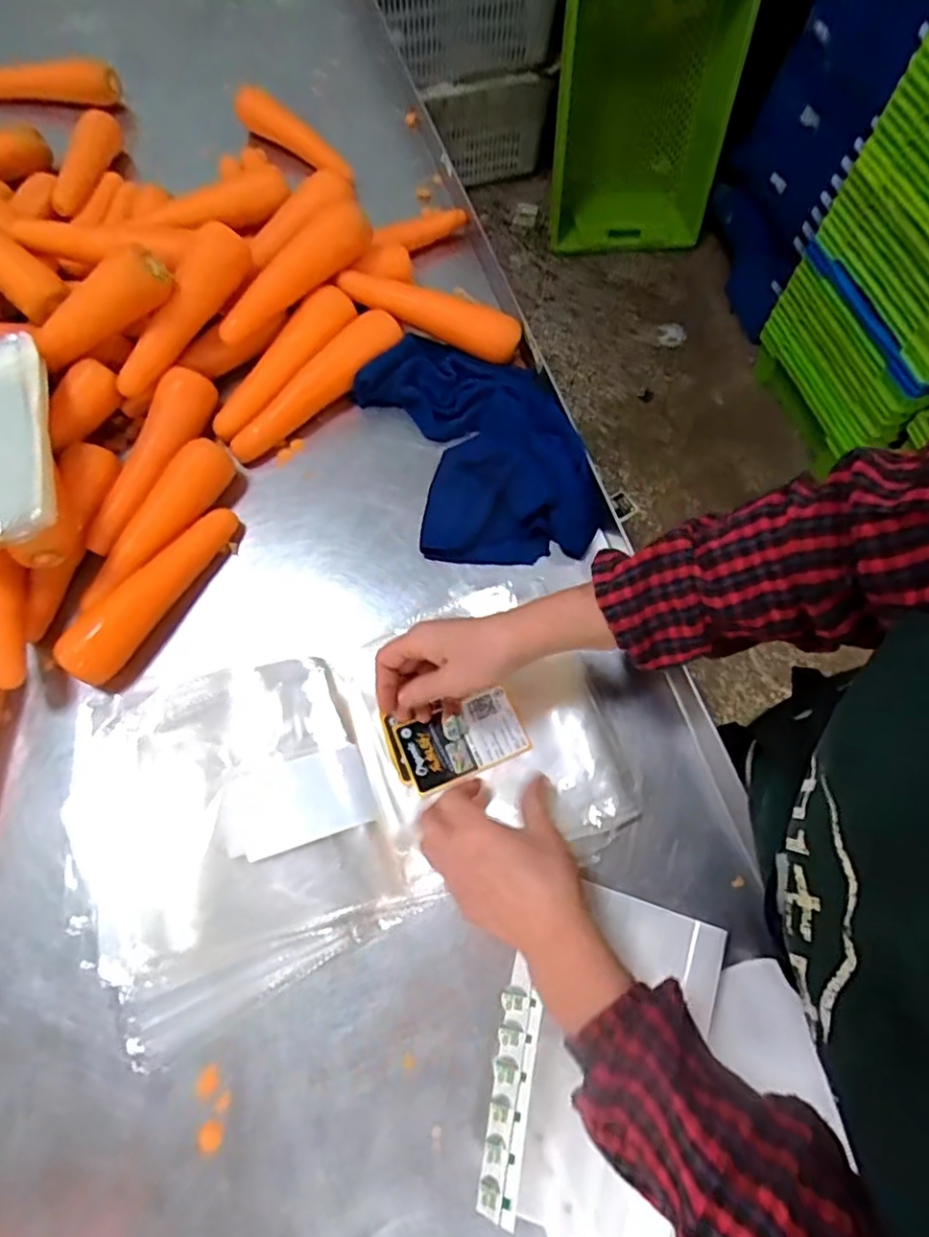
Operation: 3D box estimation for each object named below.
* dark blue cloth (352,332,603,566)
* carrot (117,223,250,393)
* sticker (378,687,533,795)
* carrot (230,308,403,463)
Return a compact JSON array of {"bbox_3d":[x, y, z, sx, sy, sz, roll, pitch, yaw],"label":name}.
[{"bbox_3d":[0.011,-0.172,0.636,0.163,0.060,0.268,-21,71,-9],"label":"dark blue cloth"},{"bbox_3d":[-0.267,-0.286,0.624,0.037,0.039,0.181,37,92,11],"label":"carrot"},{"bbox_3d":[-0.005,0.099,0.534,0.107,0.010,0.059,-16,74,-7],"label":"sticker"},{"bbox_3d":[-0.143,-0.228,0.652,0.039,0.045,0.204,41,74,13],"label":"carrot"}]

